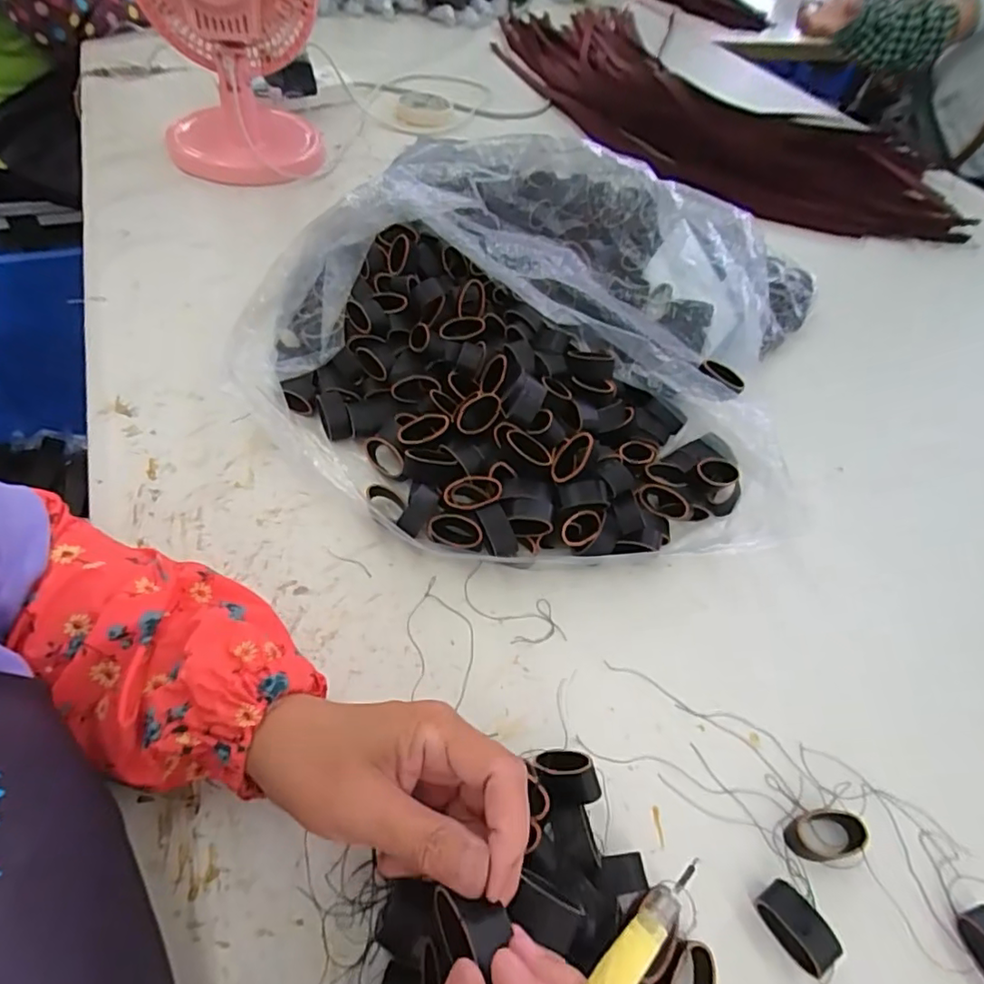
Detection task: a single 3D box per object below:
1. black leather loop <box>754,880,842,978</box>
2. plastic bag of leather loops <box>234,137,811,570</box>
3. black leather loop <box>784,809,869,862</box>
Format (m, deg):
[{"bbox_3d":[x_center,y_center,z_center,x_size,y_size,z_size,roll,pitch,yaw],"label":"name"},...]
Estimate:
[{"bbox_3d":[0.152,0.220,0.286,0.021,0.021,0.037,-26,59,-23],"label":"black leather loop"},{"bbox_3d":[0.053,-0.141,0.485,0.421,0.142,0.429,29,55,16],"label":"plastic bag of leather loops"},{"bbox_3d":[0.187,0.192,0.318,0.042,0.014,0.024,-4,53,-8],"label":"black leather loop"}]

